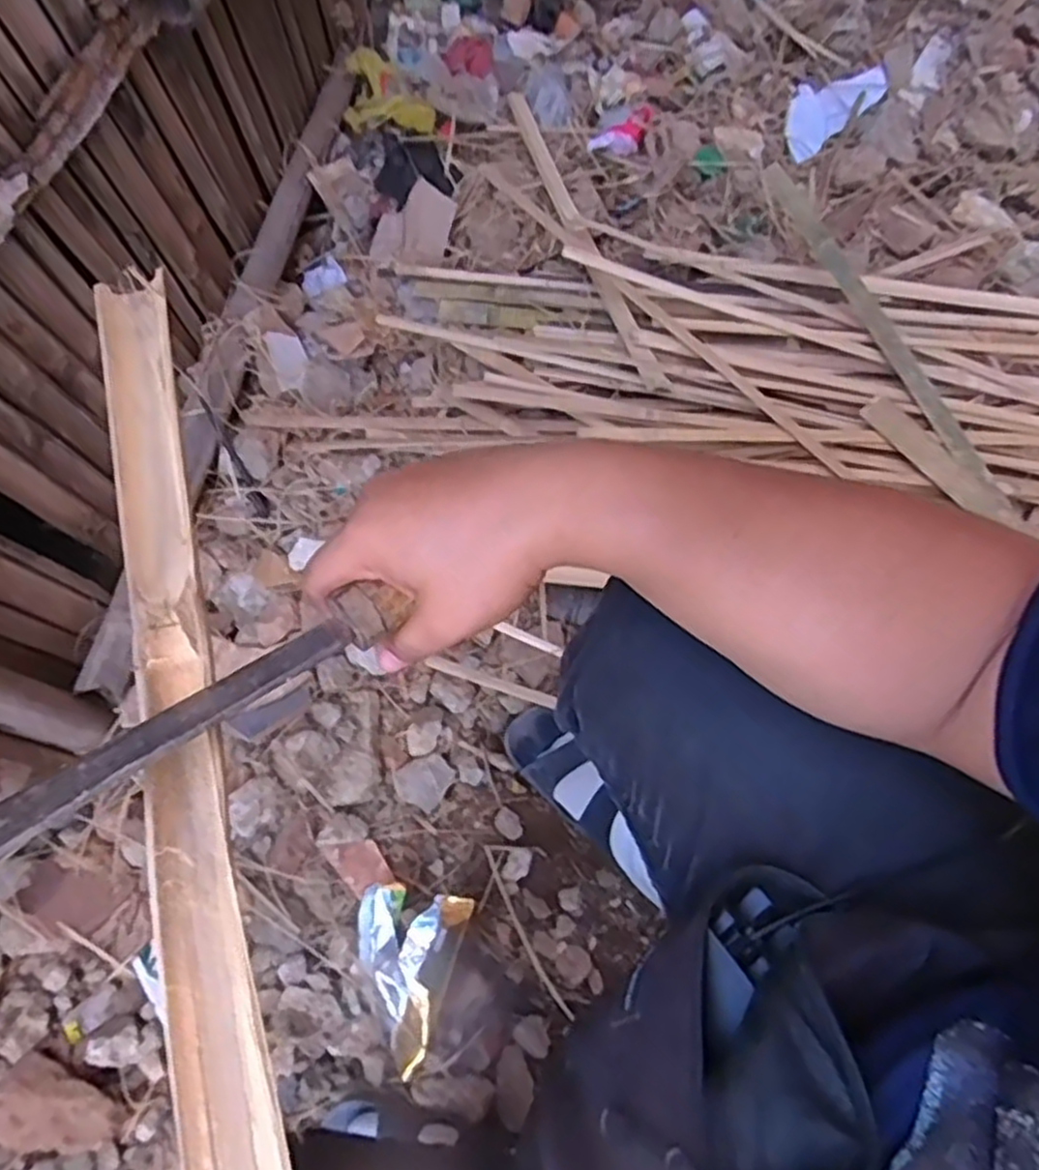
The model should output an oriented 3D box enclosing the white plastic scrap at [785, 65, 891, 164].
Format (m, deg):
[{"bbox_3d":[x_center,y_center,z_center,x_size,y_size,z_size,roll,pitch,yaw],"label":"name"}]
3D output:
[{"bbox_3d":[0.427,-0.670,1.065,0.176,0.032,0.096,-42,70,-15],"label":"white plastic scrap"}]

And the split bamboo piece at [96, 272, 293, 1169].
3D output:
[{"bbox_3d":[-0.135,0.129,0.324,0.041,0.016,0.599,-14,75,-3],"label":"split bamboo piece"}]

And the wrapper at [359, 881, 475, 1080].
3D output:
[{"bbox_3d":[-0.108,0.338,0.669,0.092,0.034,0.143,17,68,10],"label":"wrapper"}]

